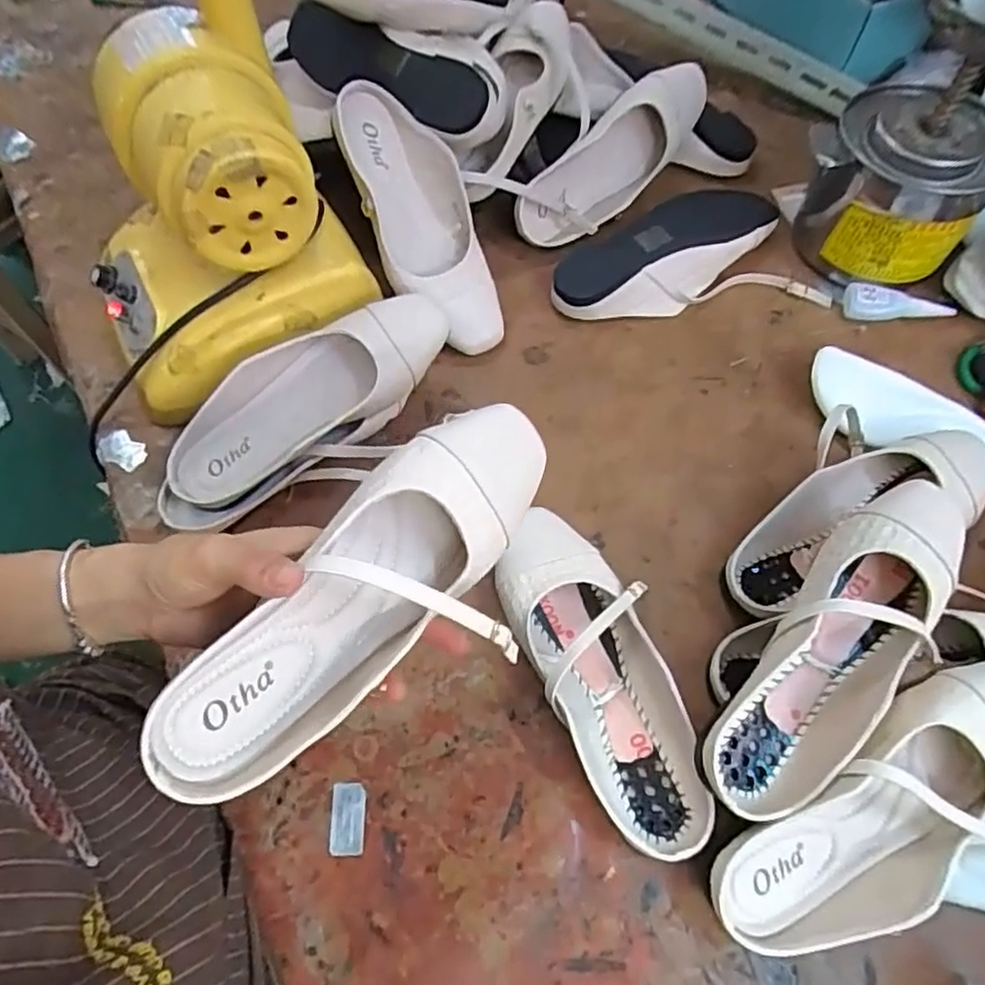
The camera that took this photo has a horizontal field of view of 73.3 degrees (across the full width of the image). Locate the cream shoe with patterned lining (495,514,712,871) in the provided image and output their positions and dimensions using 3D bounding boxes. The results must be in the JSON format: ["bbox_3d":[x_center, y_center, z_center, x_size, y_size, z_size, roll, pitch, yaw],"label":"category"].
[{"bbox_3d":[0.070,0.109,0.431,0.089,0.051,0.234,-22,65,-10],"label":"cream shoe with patterned lining"}]

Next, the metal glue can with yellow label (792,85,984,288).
[{"bbox_3d":[0.343,-0.259,0.571,0.137,0.125,0.114,34,68,16],"label":"metal glue can with yellow label"}]

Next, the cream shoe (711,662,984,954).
[{"bbox_3d":[0.229,0.179,0.371,0.226,0.061,0.083,-38,68,-3],"label":"cream shoe"}]

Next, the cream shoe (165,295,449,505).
[{"bbox_3d":[-0.140,-0.075,0.501,0.225,0.046,0.087,-35,68,-16],"label":"cream shoe"}]

